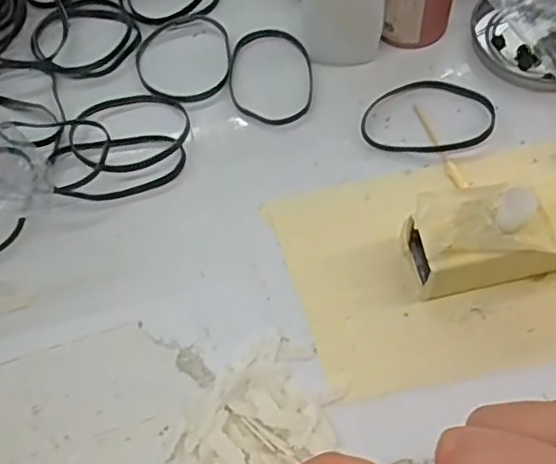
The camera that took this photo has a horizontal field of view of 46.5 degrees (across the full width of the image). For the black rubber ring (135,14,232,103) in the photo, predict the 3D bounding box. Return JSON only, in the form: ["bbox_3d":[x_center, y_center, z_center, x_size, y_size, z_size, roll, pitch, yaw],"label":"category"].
[{"bbox_3d":[-0.055,-0.101,0.377,0.056,0.004,0.066,-13,61,-3],"label":"black rubber ring"}]

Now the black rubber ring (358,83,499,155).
[{"bbox_3d":[0.081,-0.063,0.348,0.070,0.004,0.049,3,62,5],"label":"black rubber ring"}]

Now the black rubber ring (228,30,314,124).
[{"bbox_3d":[-0.004,-0.089,0.367,0.048,0.004,0.067,-2,61,3],"label":"black rubber ring"}]

